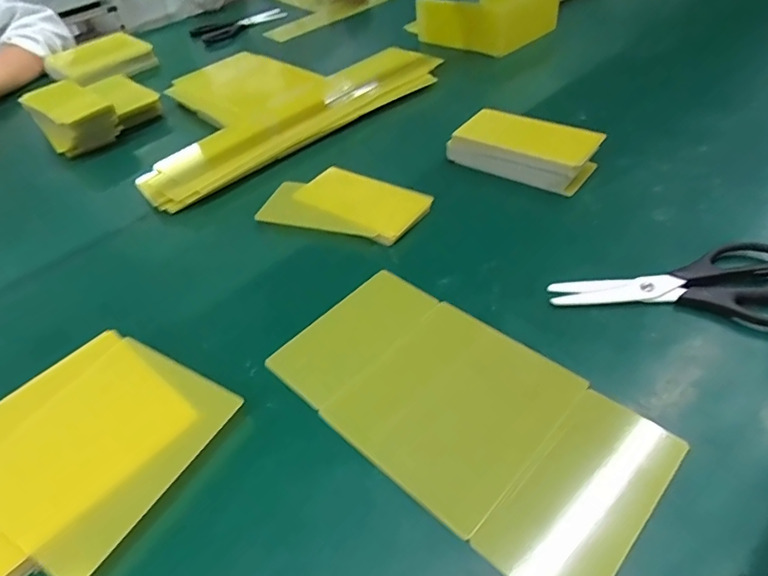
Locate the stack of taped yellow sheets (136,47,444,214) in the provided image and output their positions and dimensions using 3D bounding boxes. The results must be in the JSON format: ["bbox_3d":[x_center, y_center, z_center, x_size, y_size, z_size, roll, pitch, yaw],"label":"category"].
[{"bbox_3d":[-0.166,-0.269,0.715,0.433,0.029,0.266,-36,50,-25],"label":"stack of taped yellow sheets"}]

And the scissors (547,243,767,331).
[{"bbox_3d":[0.239,-0.010,0.414,0.190,0.014,0.089,6,45,12],"label":"scissors"}]

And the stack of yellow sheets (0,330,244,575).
[{"bbox_3d":[-0.213,0.107,0.359,0.160,0.015,0.157,21,50,25],"label":"stack of yellow sheets"}]

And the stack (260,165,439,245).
[{"bbox_3d":[-0.039,-0.089,0.533,0.163,0.011,0.097,17,48,22],"label":"stack"}]

